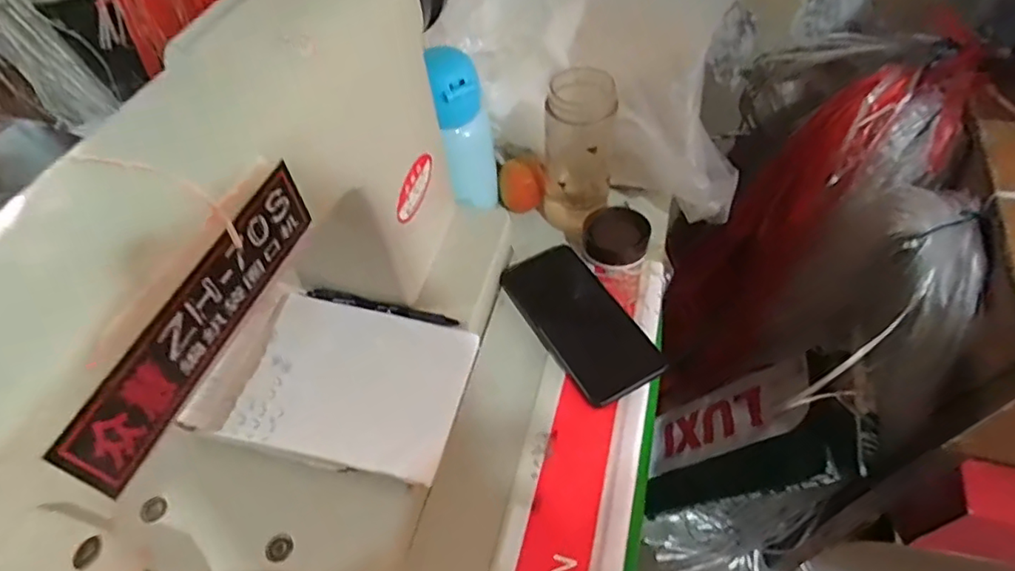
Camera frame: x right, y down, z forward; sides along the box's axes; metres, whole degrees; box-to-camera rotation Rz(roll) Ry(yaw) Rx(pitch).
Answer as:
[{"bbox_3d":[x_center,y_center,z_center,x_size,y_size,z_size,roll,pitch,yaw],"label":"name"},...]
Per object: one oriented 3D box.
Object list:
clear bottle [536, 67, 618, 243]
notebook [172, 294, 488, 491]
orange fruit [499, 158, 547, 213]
[{"bbox_3d":[0.066,-0.119,0.559,0.065,0.163,0.055,6,53,8],"label":"clear bottle"},{"bbox_3d":[-0.129,0.073,0.452,0.184,0.020,0.127,13,57,7],"label":"notebook"},{"bbox_3d":[0.015,-0.113,0.628,0.048,0.044,0.051,-6,52,-1],"label":"orange fruit"}]

